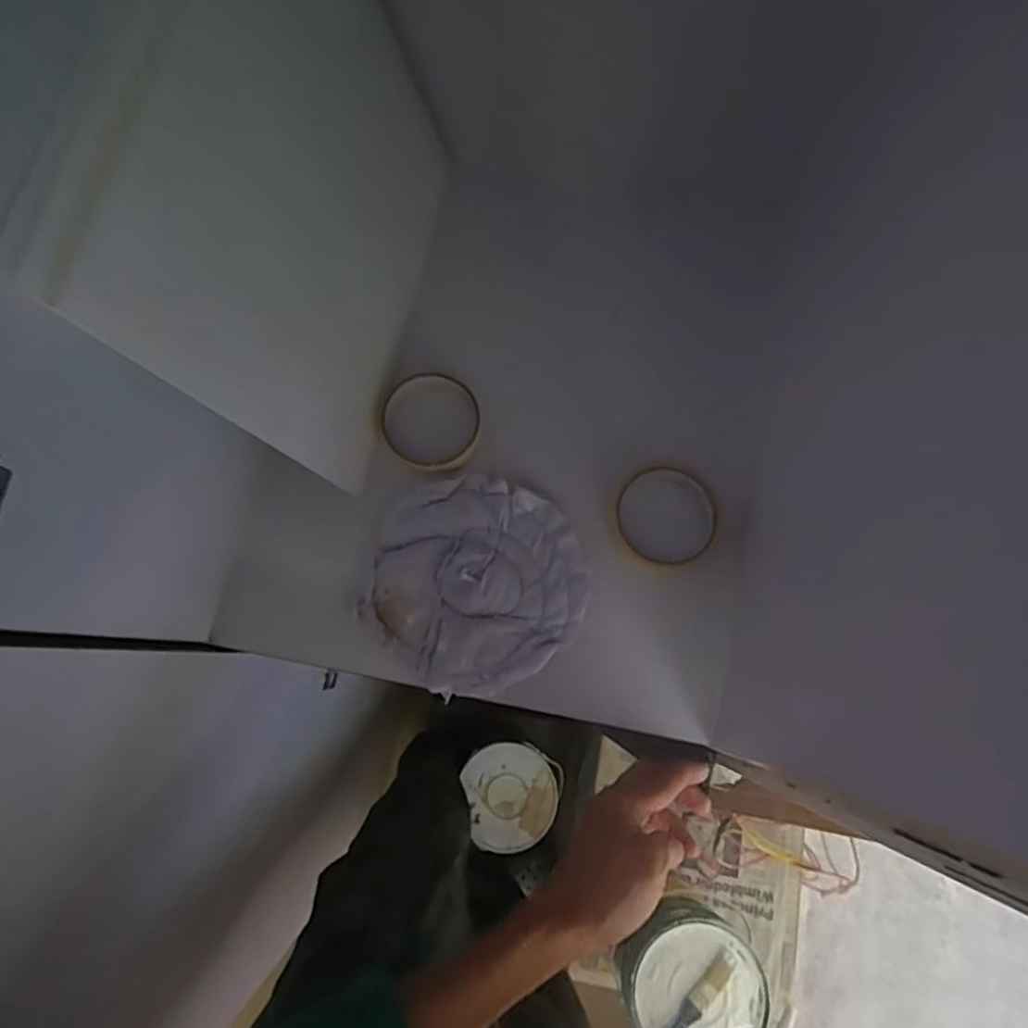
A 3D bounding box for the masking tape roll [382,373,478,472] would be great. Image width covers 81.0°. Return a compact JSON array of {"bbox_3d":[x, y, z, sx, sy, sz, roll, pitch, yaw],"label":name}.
[{"bbox_3d":[-0.070,-0.078,0.511,0.088,0.018,0.086,36,79,8],"label":"masking tape roll"}]

